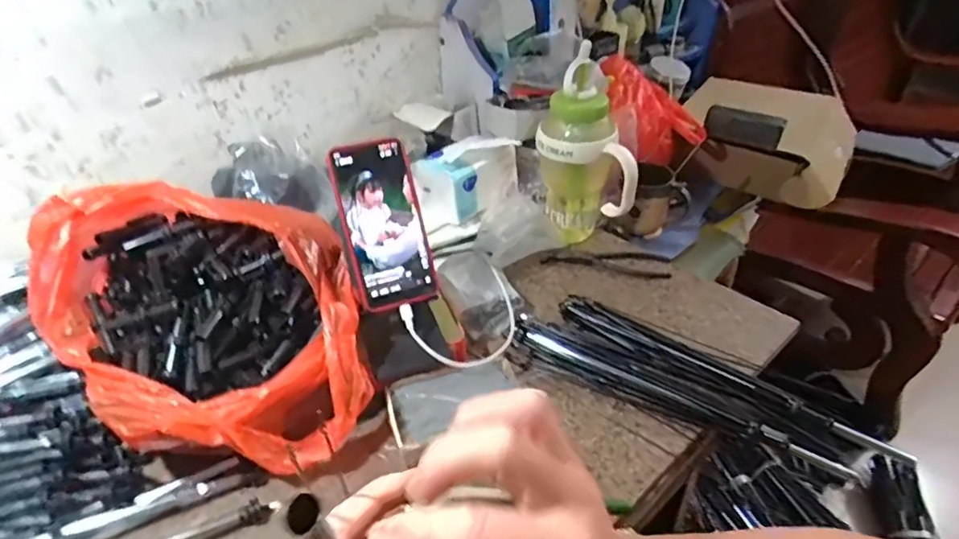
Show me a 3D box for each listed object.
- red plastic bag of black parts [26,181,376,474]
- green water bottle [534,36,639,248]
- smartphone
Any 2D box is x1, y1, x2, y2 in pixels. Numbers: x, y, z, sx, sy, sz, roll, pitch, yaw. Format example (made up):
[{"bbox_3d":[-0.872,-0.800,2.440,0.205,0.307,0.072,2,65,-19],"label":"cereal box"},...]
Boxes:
[{"bbox_3d":[-0.259,0.042,0.532,0.275,0.188,0.246,-11,37,-8],"label":"red plastic bag of black parts"},{"bbox_3d":[0.146,-0.153,0.772,0.127,0.252,0.118,0,37,7],"label":"green water bottle"},{"bbox_3d":[-0.095,-0.045,0.558,0.079,0.165,0.010,-16,5,-14],"label":"smartphone"}]

